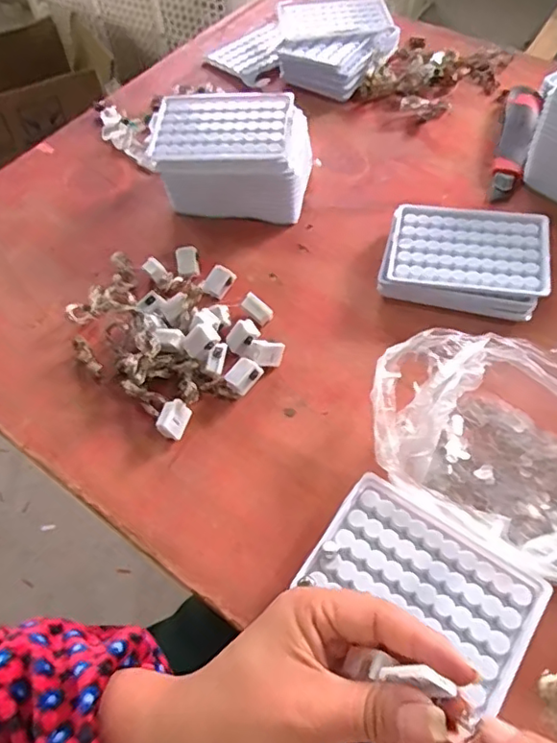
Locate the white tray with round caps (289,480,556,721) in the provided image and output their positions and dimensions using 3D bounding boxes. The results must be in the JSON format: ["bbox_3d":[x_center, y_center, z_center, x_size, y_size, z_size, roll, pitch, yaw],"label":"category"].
[{"bbox_3d":[0.089,0.135,0.359,0.130,0.033,0.086,30,64,20],"label":"white tray with round caps"}]

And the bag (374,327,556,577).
[{"bbox_3d":[0.168,0.050,0.393,0.211,0.060,0.146,27,63,19],"label":"bag"}]

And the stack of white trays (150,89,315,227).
[{"bbox_3d":[-0.045,-0.212,0.562,0.147,0.070,0.099,6,57,6],"label":"stack of white trays"}]

